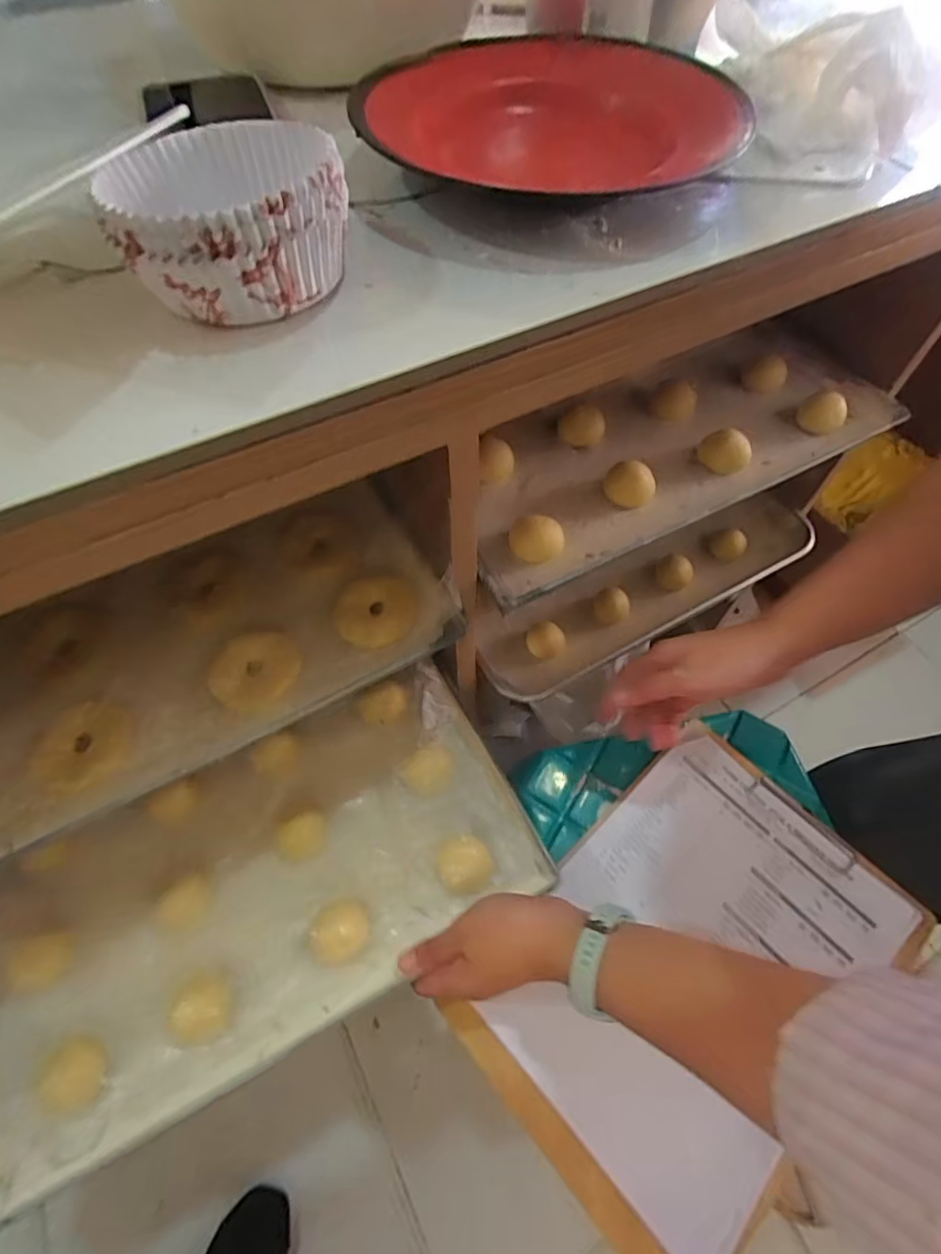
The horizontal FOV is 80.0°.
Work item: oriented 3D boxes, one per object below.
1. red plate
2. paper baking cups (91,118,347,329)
[{"bbox_3d":[0.042,-0.306,0.335,0.213,0.032,0.174,-7,60,-4],"label":"red plate"},{"bbox_3d":[-0.106,-0.184,0.251,0.096,0.044,0.102,0,60,0],"label":"paper baking cups"}]

